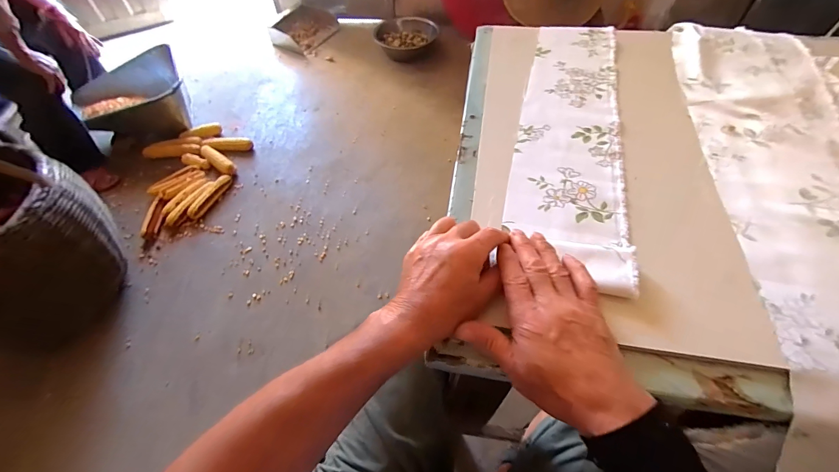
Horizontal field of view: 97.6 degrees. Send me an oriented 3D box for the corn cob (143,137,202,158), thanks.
[{"bbox_3d":[-0.921,-0.330,1.380,0.188,0.048,0.062,-21,55,-13],"label":"corn cob"}]

